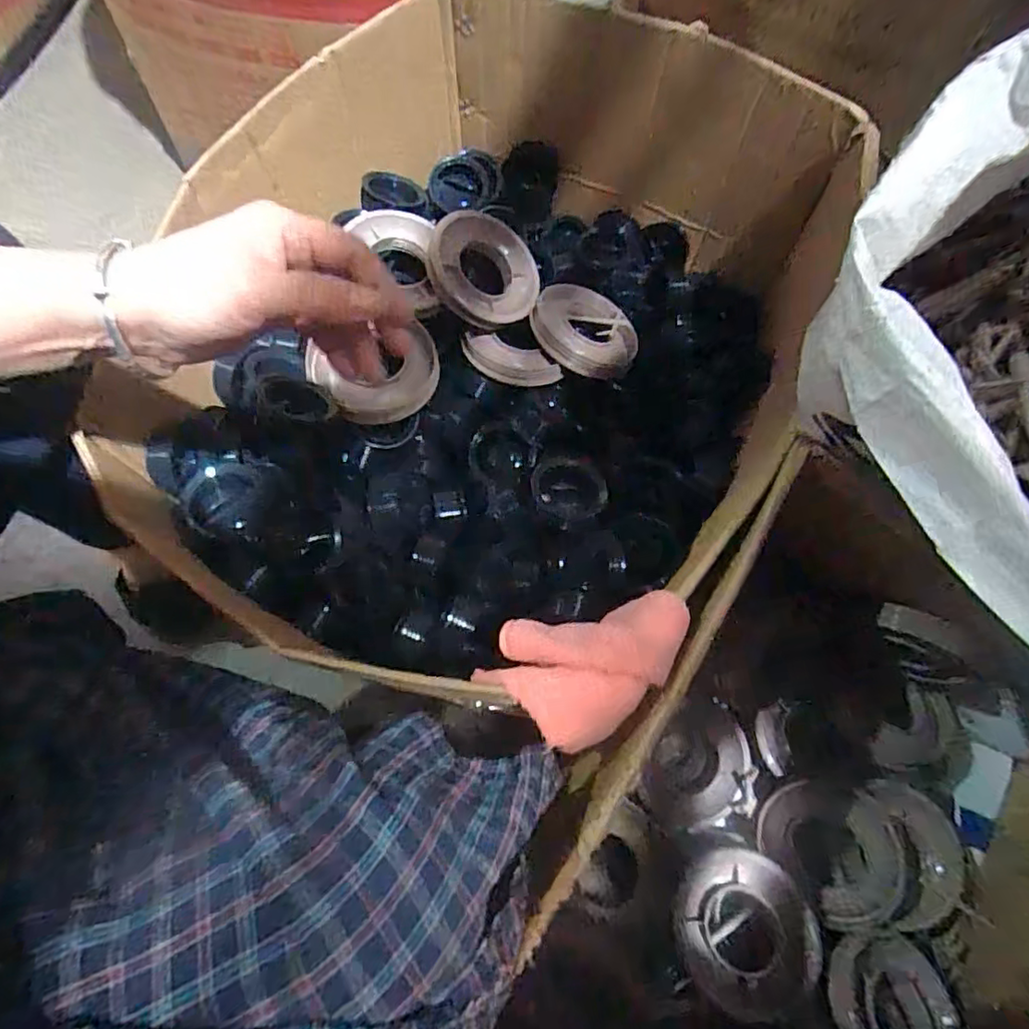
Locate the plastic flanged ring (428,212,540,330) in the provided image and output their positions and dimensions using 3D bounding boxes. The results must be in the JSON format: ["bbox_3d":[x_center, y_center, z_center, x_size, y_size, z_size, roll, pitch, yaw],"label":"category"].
[{"bbox_3d":[-0.033,-0.256,0.643,0.117,0.029,0.110,0,88,-16],"label":"plastic flanged ring"}]

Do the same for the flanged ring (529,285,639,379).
[{"bbox_3d":[0.079,-0.204,0.665,0.119,0.030,0.119,5,68,-12],"label":"flanged ring"}]

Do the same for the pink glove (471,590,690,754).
[{"bbox_3d":[0.044,0.099,0.379,0.133,0.046,0.085,-7,71,-4],"label":"pink glove"}]

